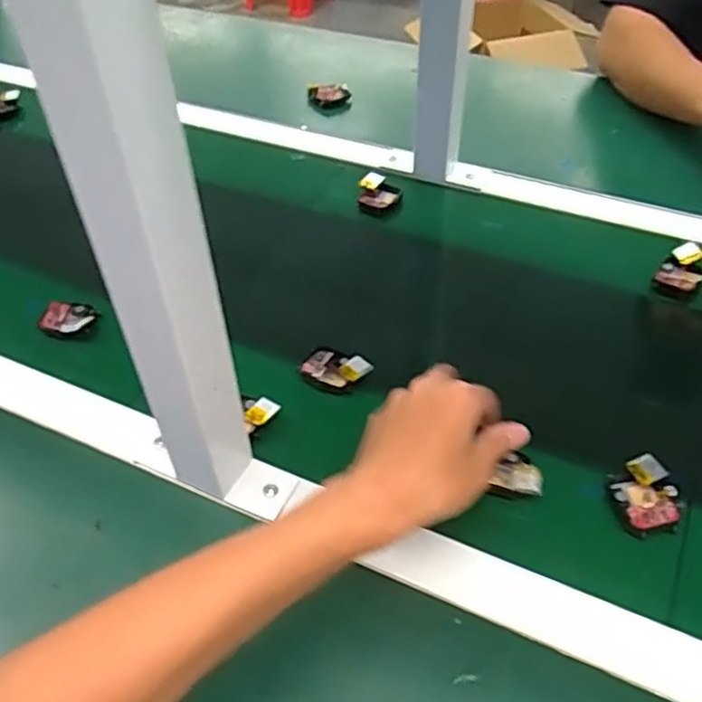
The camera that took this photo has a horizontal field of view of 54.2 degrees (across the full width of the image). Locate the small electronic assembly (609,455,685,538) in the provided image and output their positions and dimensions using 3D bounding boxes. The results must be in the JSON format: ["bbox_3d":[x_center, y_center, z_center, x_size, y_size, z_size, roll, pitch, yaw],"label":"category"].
[{"bbox_3d":[0.200,0.098,0.468,0.040,0.014,0.052,-8,44,-5],"label":"small electronic assembly"}]

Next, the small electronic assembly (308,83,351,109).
[{"bbox_3d":[-0.028,-0.332,0.889,0.053,0.020,0.030,-4,44,-1],"label":"small electronic assembly"}]

